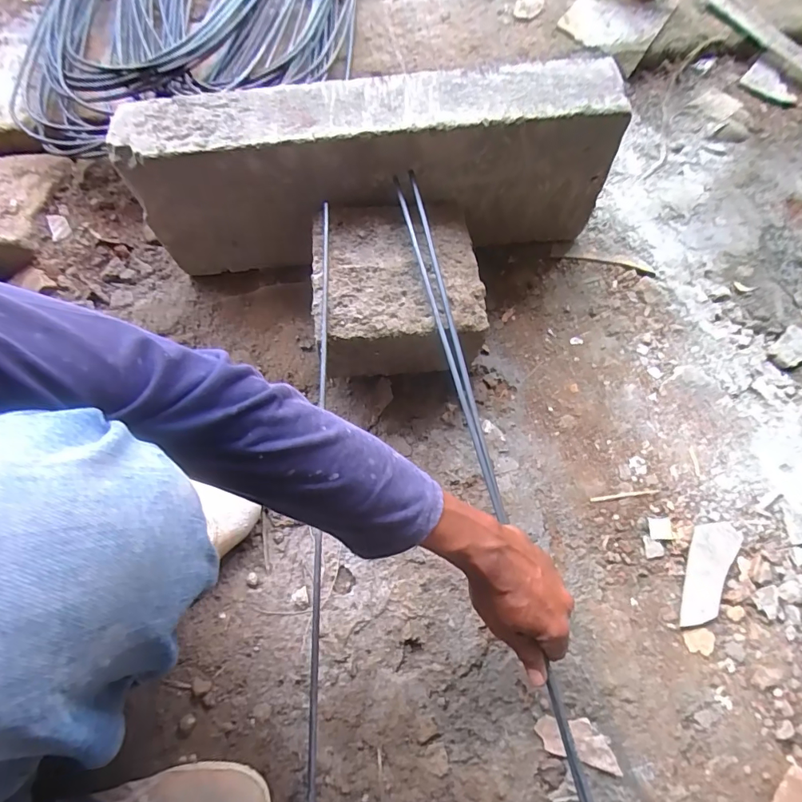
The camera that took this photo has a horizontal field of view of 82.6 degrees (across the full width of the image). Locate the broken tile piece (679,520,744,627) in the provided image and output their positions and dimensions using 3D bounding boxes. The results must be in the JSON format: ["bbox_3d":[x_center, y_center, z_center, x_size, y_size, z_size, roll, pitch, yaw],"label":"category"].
[{"bbox_3d":[0.344,0.192,0.516,0.047,0.007,0.127,31,73,14],"label":"broken tile piece"}]

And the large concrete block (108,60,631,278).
[{"bbox_3d":[-0.040,-0.296,0.599,0.586,0.181,0.125,-6,68,1],"label":"large concrete block"}]

